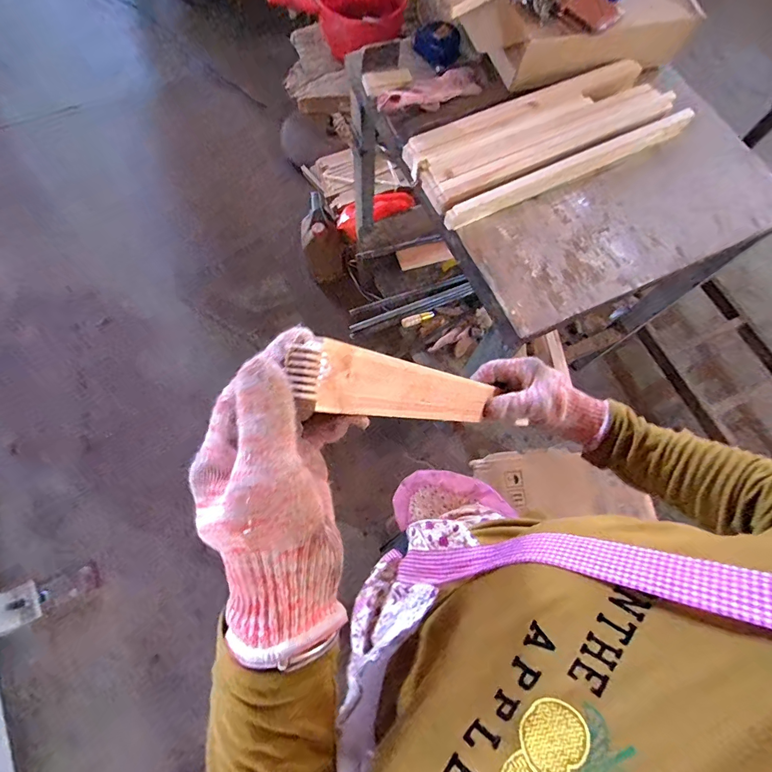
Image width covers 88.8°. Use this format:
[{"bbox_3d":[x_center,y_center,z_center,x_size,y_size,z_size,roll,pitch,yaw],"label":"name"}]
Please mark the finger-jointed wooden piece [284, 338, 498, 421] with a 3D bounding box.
[{"bbox_3d":[0.027,0.005,0.296,0.016,0.244,0.035,-25,71,30],"label":"finger-jointed wooden piece"}]

